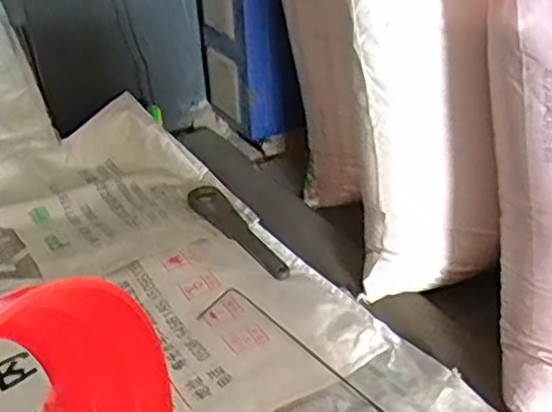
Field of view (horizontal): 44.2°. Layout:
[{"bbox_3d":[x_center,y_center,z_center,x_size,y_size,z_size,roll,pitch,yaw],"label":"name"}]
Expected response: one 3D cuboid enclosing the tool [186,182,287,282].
[{"bbox_3d":[-0.071,0.042,1.315,0.058,0.030,0.332,-21,36,-28],"label":"tool"}]

